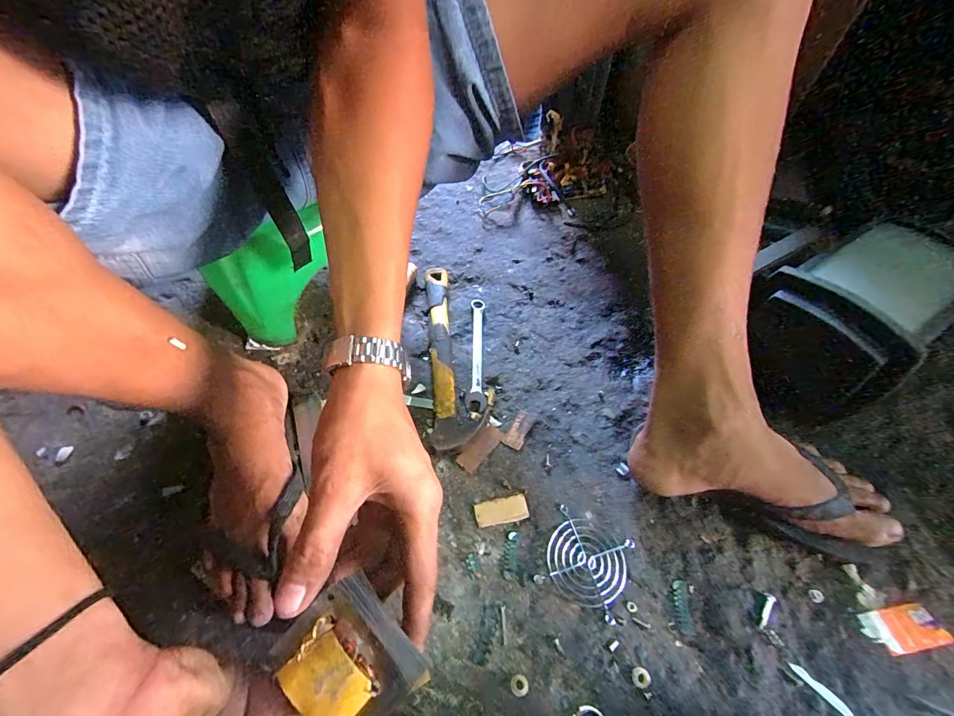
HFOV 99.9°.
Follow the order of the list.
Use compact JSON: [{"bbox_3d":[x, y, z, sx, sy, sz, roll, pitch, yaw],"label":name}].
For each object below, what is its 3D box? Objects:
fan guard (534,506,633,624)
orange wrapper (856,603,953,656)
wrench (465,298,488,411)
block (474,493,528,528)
[{"bbox_3d":[0.104,0.194,0.384,0.075,0.009,0.073,23,59,14],"label":"fan guard"},{"bbox_3d":[0.379,0.240,0.357,0.062,0.012,0.032,-7,57,-6],"label":"orange wrapper"},{"bbox_3d":[0.000,-0.011,0.522,0.024,0.009,0.165,1,57,-1],"label":"wrench"},{"bbox_3d":[0.024,0.154,0.406,0.052,0.004,0.024,-9,57,-7],"label":"block"}]

